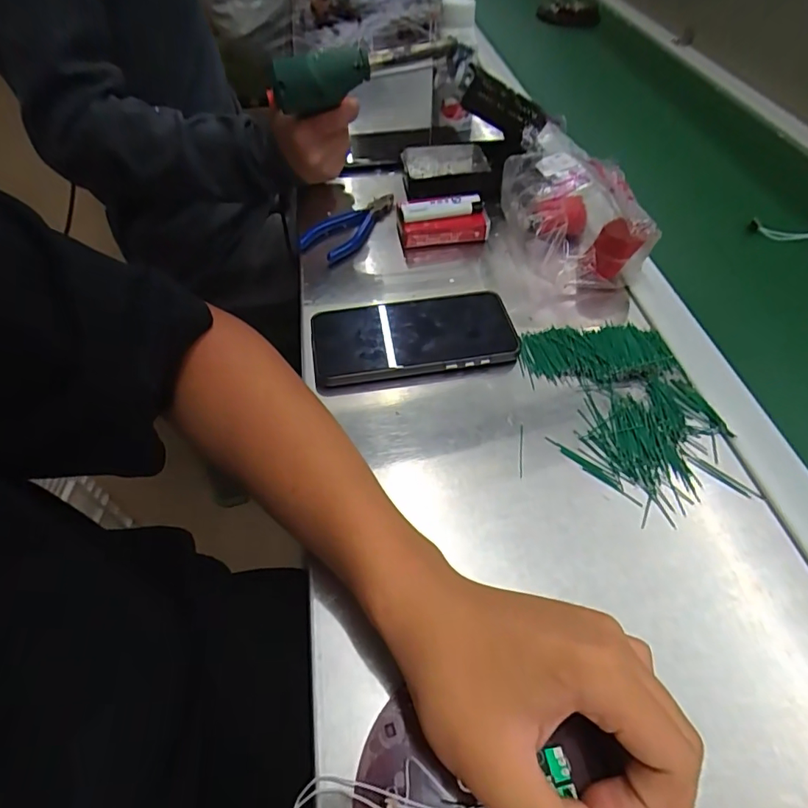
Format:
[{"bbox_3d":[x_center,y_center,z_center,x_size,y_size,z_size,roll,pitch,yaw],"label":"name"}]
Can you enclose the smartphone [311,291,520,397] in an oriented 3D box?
[{"bbox_3d":[0.006,-0.057,0.413,0.160,0.016,0.090,-12,53,-10],"label":"smartphone"}]

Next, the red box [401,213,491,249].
[{"bbox_3d":[0.043,-0.172,0.506,0.087,0.026,0.017,-6,52,-6],"label":"red box"}]

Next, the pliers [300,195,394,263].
[{"bbox_3d":[-0.061,-0.188,0.528,0.054,0.019,0.116,20,54,14],"label":"pliers"}]

